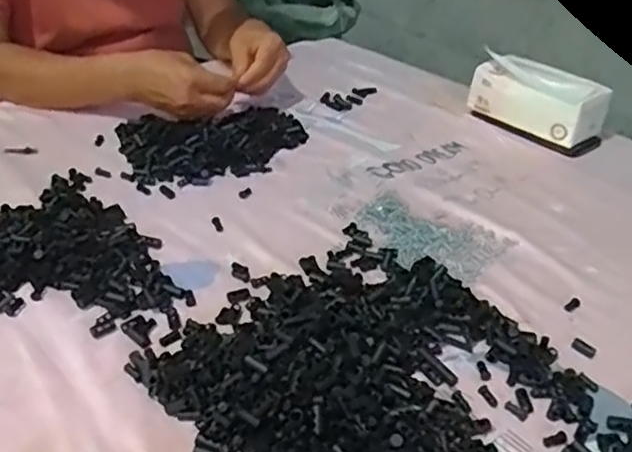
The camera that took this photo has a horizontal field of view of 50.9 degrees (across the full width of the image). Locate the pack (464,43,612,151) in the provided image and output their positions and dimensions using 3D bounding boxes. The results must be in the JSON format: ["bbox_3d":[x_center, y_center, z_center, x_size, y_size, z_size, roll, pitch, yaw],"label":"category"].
[{"bbox_3d":[0.303,-0.172,0.905,0.093,0.073,0.169,-24,44,-37],"label":"pack"}]

